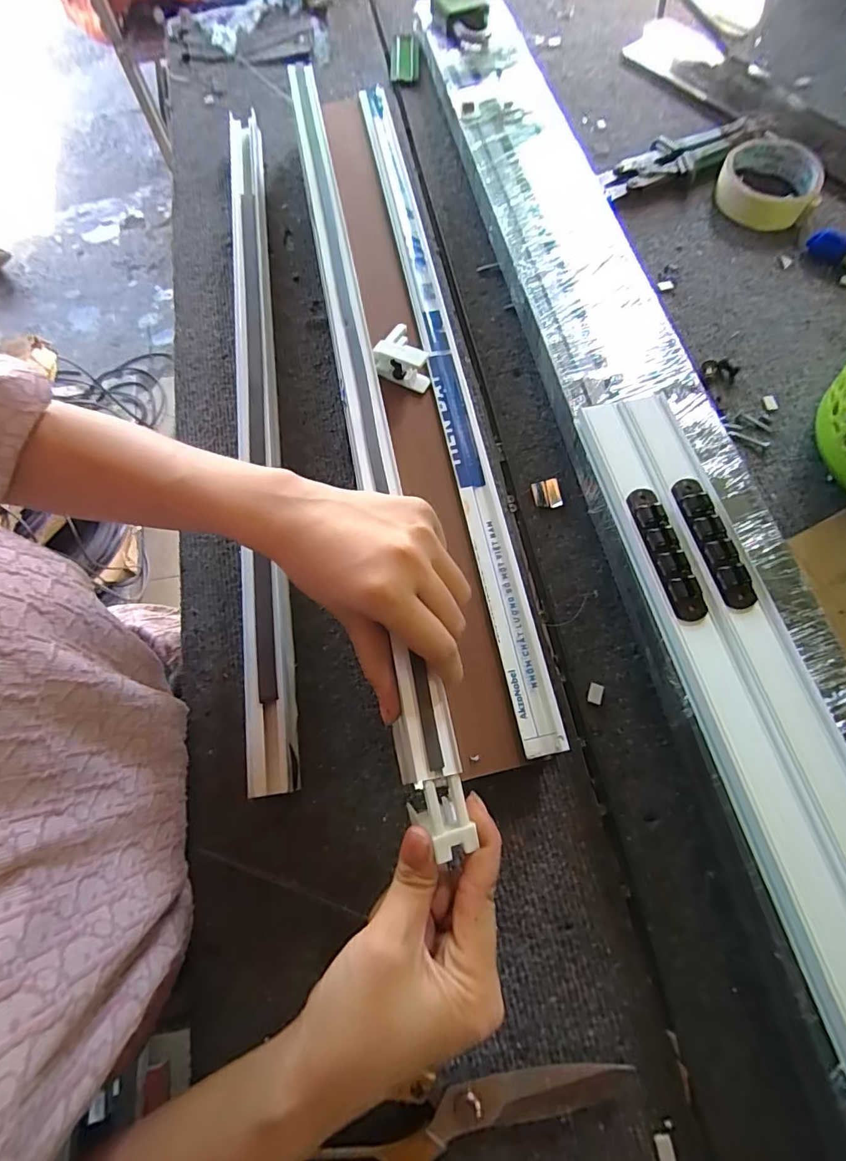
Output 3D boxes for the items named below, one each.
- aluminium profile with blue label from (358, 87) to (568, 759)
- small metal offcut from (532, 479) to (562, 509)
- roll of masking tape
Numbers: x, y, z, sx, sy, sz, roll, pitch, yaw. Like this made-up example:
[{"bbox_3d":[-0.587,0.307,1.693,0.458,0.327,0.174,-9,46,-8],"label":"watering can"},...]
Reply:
[{"bbox_3d":[0.011,-0.191,0.395,0.027,0.031,0.629,-11,70,-2],"label":"aluminium profile with blue label"},{"bbox_3d":[0.093,-0.065,0.365,0.020,0.004,0.023,-9,70,-1],"label":"small metal offcut"},{"bbox_3d":[0.318,-0.367,0.447,0.083,0.025,0.089,17,72,8],"label":"roll of masking tape"}]

